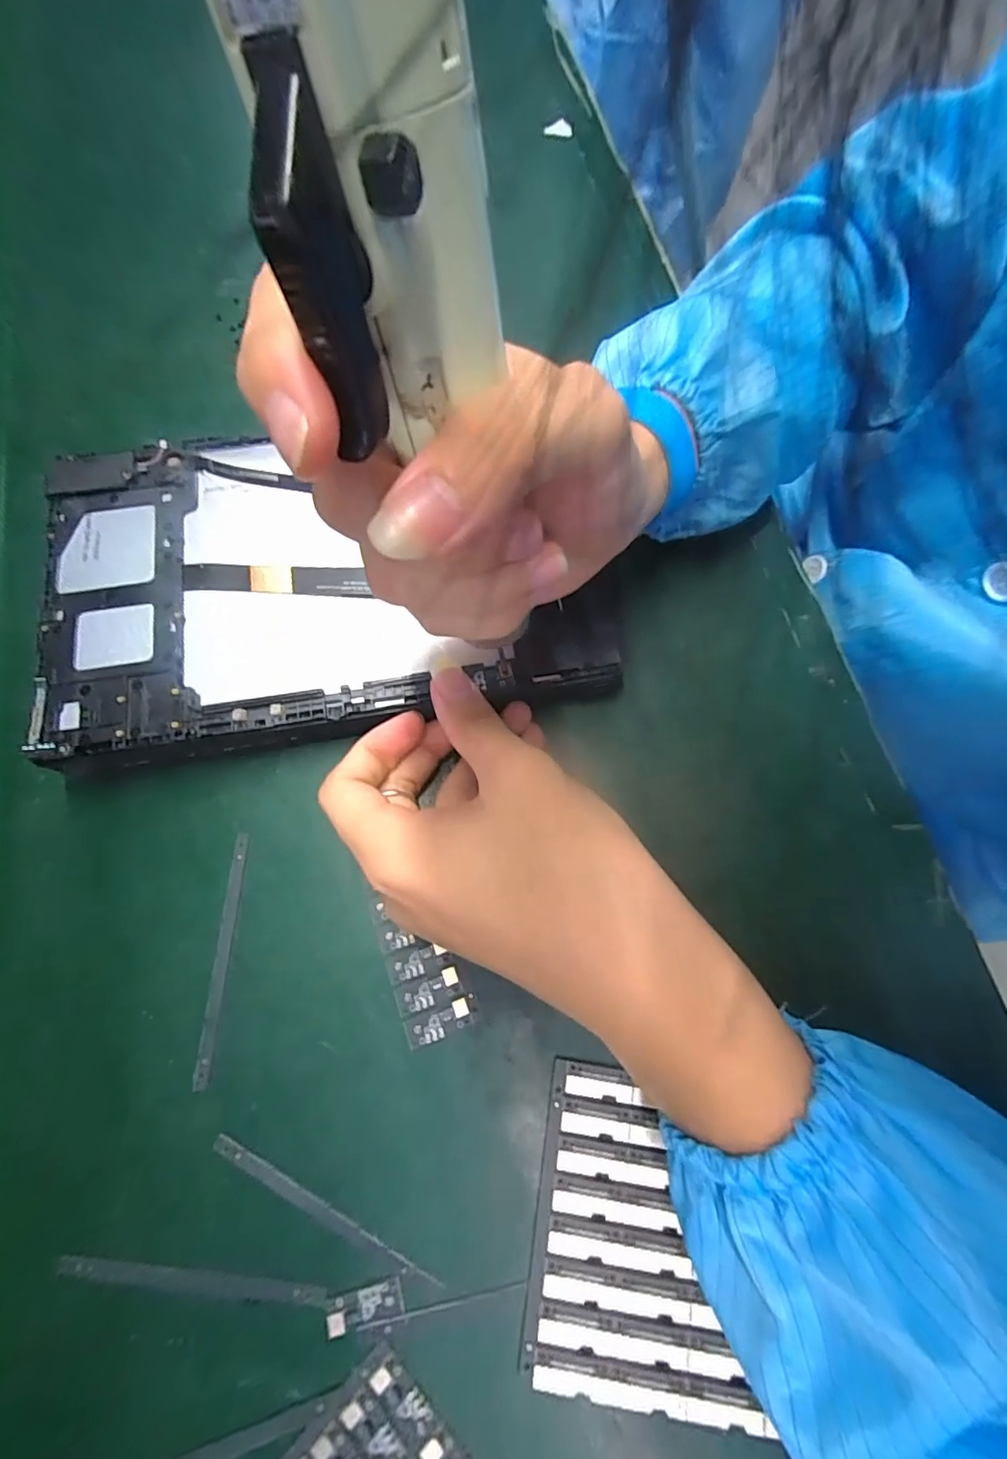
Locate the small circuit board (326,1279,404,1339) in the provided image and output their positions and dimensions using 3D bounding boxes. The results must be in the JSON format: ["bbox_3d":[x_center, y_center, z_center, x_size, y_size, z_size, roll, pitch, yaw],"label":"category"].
[{"bbox_3d":[-0.048,0.197,0.182,0.025,0.004,0.010,-14,74,-5],"label":"small circuit board"}]

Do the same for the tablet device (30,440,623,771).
[{"bbox_3d":[-0.079,-0.071,0.239,0.242,0.020,0.148,-8,73,-4],"label":"tablet device"}]

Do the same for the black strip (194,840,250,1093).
[{"bbox_3d":[-0.113,0.090,0.215,0.006,0.004,0.094,2,73,-1],"label":"black strip"}]

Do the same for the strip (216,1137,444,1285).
[{"bbox_3d":[-0.064,0.172,0.190,0.092,0.004,0.007,27,74,7],"label":"strip"}]

